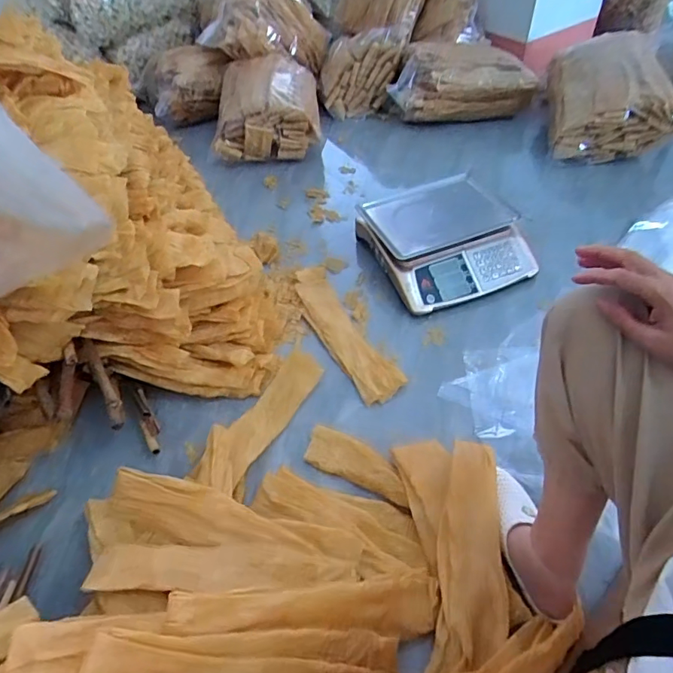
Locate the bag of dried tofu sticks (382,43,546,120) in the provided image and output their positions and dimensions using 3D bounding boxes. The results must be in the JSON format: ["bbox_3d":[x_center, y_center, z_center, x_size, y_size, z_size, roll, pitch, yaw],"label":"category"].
[{"bbox_3d":[0.407,-0.850,1.610,0.475,0.178,0.207,-5,48,0],"label":"bag of dried tofu sticks"}]

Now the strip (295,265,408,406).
[{"bbox_3d":[0.011,-0.018,1.041,0.096,0.019,0.394,-23,50,-15],"label":"strip"}]

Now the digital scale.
[{"bbox_3d":[0.261,-0.228,1.154,0.344,0.111,0.318,-17,49,-11],"label":"digital scale"}]

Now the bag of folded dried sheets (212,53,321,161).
[{"bbox_3d":[-0.225,-0.750,1.606,0.330,0.197,0.379,-6,48,-1],"label":"bag of folded dried sheets"}]

